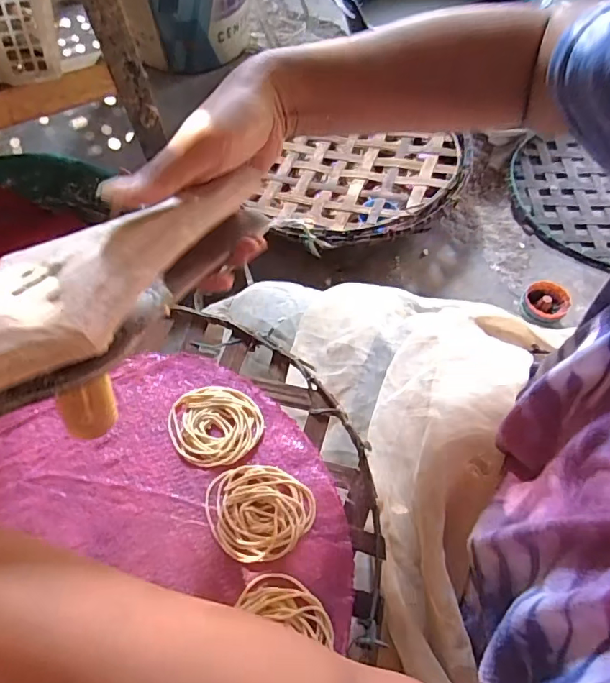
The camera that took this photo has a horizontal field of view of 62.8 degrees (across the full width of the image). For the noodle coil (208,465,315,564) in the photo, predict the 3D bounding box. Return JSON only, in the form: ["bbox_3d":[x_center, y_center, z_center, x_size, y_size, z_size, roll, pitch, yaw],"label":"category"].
[{"bbox_3d":[-0.037,0.126,0.375,0.076,0.006,0.066,28,65,16],"label":"noodle coil"}]

